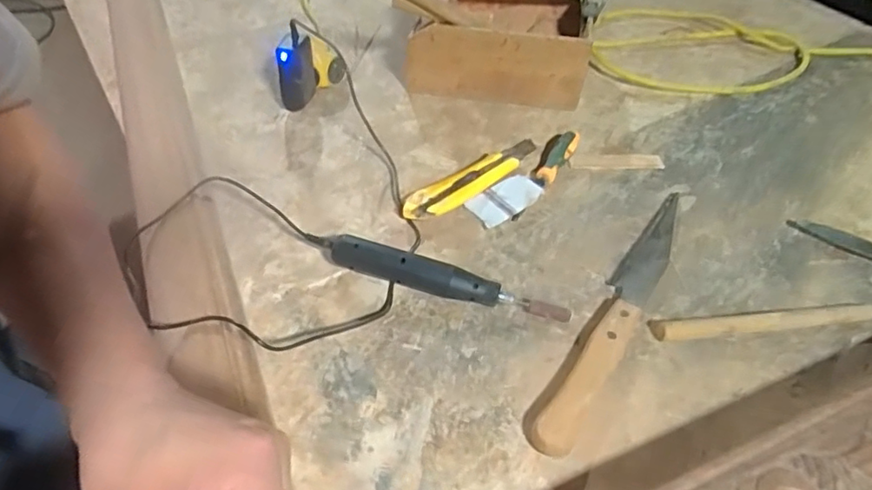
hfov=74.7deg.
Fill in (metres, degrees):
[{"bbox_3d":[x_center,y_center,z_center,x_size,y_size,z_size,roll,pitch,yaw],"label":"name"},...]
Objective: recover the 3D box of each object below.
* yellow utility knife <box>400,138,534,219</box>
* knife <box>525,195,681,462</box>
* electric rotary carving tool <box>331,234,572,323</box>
[{"bbox_3d":[0.041,-0.068,0.562,0.172,0.019,0.037,-35,58,-29],"label":"yellow utility knife"},{"bbox_3d":[0.151,0.045,0.463,0.035,0.022,0.290,28,53,21],"label":"knife"},{"bbox_3d":[0.010,0.029,0.467,0.195,0.029,0.022,13,49,9],"label":"electric rotary carving tool"}]

